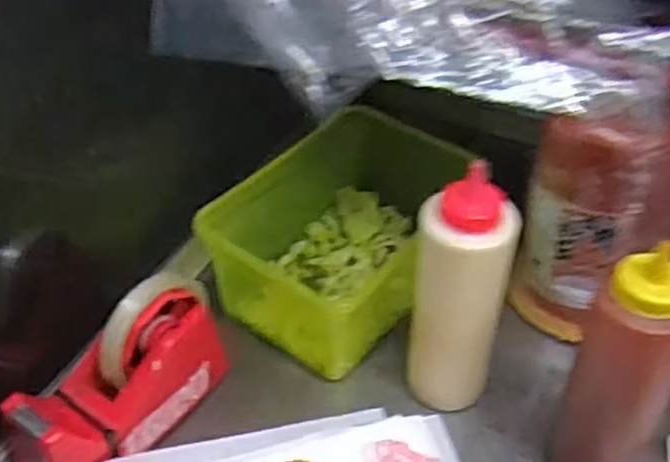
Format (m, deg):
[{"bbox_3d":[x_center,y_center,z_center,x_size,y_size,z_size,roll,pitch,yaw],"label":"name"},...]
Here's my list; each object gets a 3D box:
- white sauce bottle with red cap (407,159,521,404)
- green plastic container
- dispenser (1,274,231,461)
[{"bbox_3d":[0.085,0.047,0.532,0.067,0.196,0.054,10,46,8],"label":"white sauce bottle with red cap"},{"bbox_3d":[0.006,-0.005,0.649,0.136,0.095,0.206,29,50,23],"label":"green plastic container"},{"bbox_3d":[-0.148,0.104,0.542,0.157,0.086,0.061,-34,55,-29],"label":"dispenser"}]

